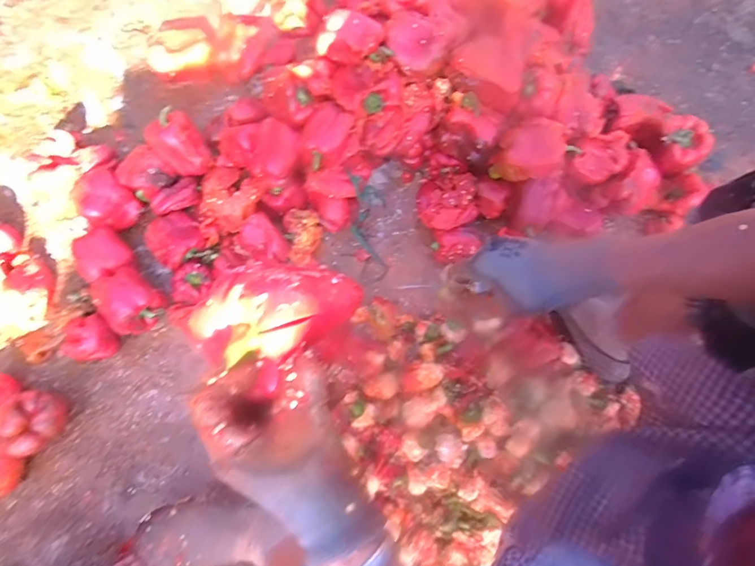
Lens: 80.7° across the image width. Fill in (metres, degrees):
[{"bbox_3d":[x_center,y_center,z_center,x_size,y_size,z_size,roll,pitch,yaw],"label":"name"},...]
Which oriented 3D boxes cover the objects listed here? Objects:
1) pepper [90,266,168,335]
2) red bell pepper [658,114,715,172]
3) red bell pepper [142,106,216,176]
[{"bbox_3d":[-0.423,0.030,0.755,0.091,0.096,0.088,42,78,10],"label":"pepper"},{"bbox_3d":[0.554,-0.250,0.802,0.074,0.060,0.076,22,75,5],"label":"red bell pepper"},{"bbox_3d":[-0.353,-0.251,0.801,0.070,0.116,0.077,-14,43,22],"label":"red bell pepper"}]

